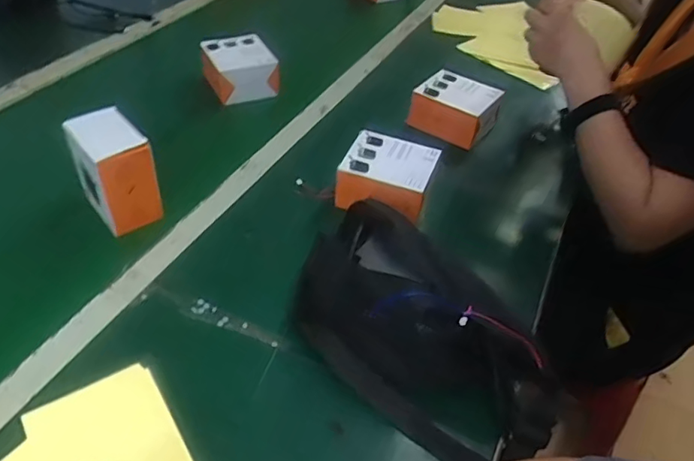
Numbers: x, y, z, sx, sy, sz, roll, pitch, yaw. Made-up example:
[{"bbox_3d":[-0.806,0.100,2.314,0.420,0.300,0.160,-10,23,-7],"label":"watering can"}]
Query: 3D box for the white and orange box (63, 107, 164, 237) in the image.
[{"bbox_3d":[-0.284,-0.070,0.678,0.074,0.117,0.094,-26,51,-31],"label":"white and orange box"}]

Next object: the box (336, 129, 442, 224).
[{"bbox_3d":[0.054,-0.067,0.734,0.115,0.071,0.099,16,45,13],"label":"box"}]

